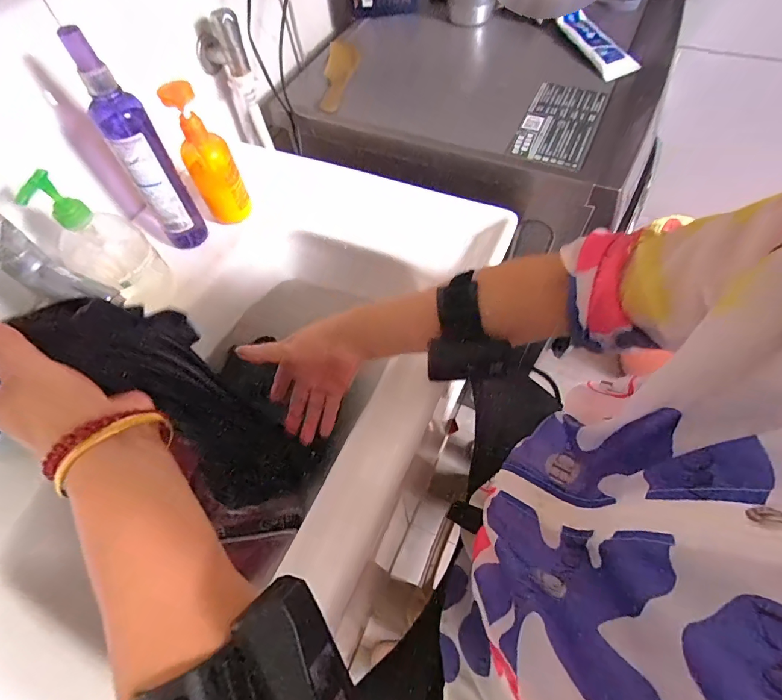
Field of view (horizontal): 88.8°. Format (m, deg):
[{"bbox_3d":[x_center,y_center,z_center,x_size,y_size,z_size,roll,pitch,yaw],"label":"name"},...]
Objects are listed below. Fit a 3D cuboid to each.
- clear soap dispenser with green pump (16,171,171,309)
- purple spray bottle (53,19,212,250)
[{"bbox_3d":[-0.312,-0.111,0.438,0.050,0.170,0.081,36,68,21],"label":"clear soap dispenser with green pump"},{"bbox_3d":[-0.275,-0.212,0.448,0.052,0.230,0.041,-31,63,-14],"label":"purple spray bottle"}]

